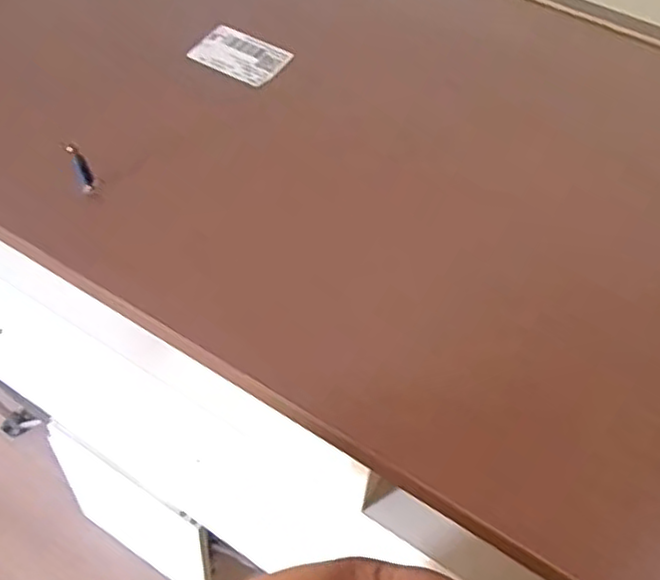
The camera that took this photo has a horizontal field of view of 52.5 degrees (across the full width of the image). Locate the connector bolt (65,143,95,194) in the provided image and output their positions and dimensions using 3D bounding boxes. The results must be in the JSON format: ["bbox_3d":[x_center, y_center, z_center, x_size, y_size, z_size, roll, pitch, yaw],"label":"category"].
[{"bbox_3d":[-0.137,-0.067,0.369,0.008,0.035,0.005,-22,61,-14],"label":"connector bolt"}]

